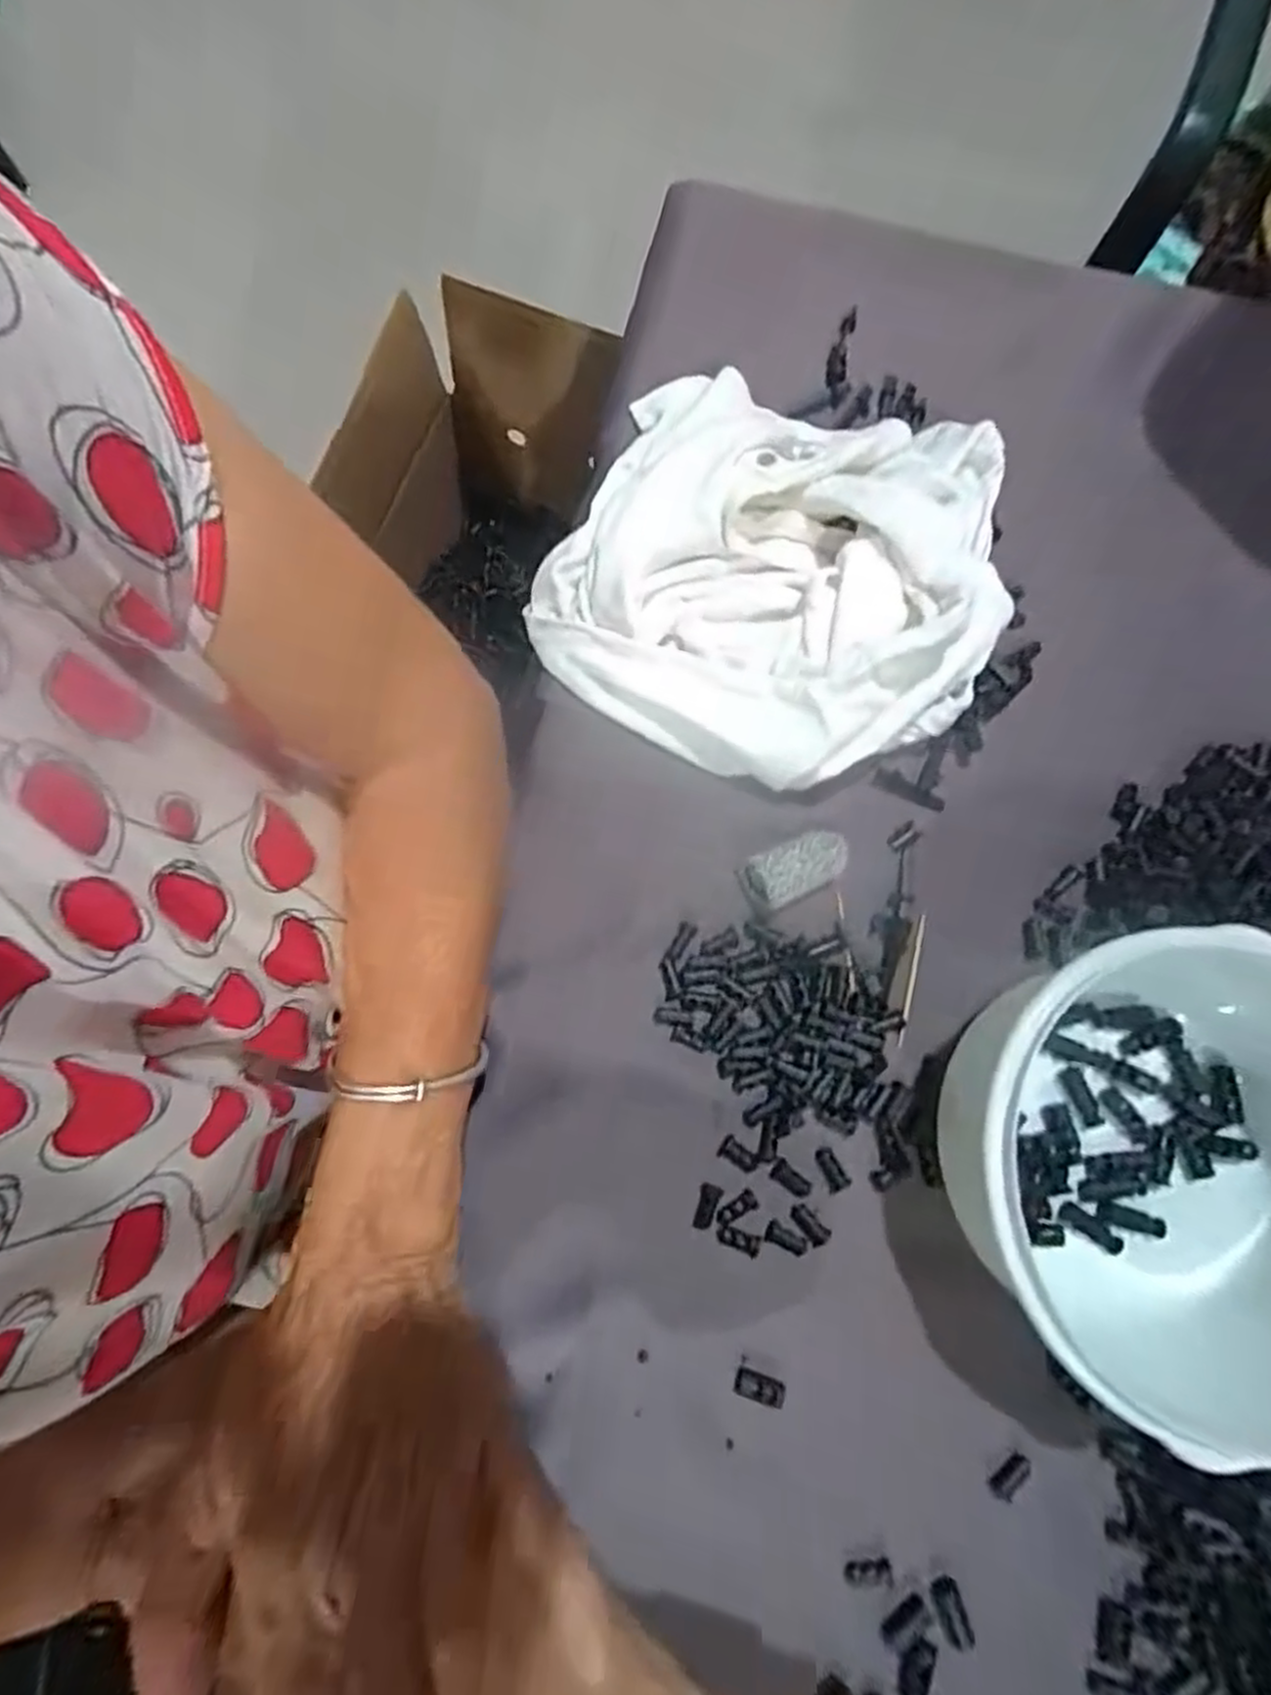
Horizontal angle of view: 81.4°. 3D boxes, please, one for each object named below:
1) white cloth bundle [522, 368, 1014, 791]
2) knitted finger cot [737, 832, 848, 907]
[{"bbox_3d":[0.066,-0.130,0.337,0.199,0.059,0.189,21,77,2],"label":"white cloth bundle"},{"bbox_3d":[0.071,0.009,0.328,0.047,0.013,0.024,-22,79,-8],"label":"knitted finger cot"}]

